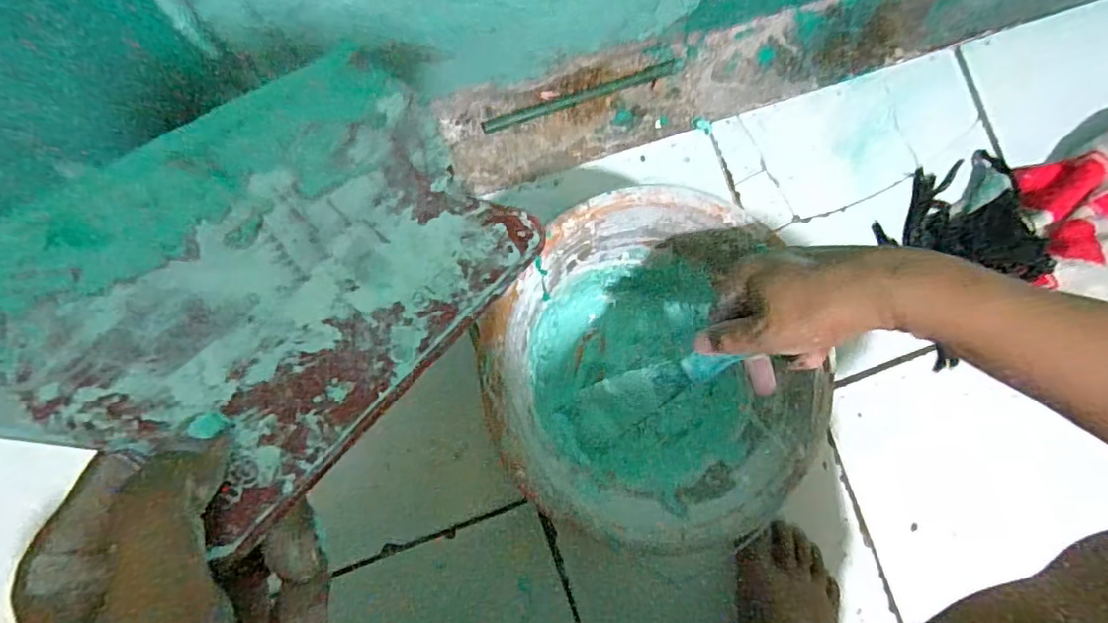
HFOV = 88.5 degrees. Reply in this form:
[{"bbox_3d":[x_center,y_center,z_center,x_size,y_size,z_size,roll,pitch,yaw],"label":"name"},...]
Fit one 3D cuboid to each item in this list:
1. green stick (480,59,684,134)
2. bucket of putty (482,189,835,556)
[{"bbox_3d":[0.031,-0.223,0.587,0.216,0.008,0.016,-20,86,-7],"label":"green stick"},{"bbox_3d":[0.065,0.038,0.473,0.217,0.173,0.226,0,88,-6],"label":"bucket of putty"}]

